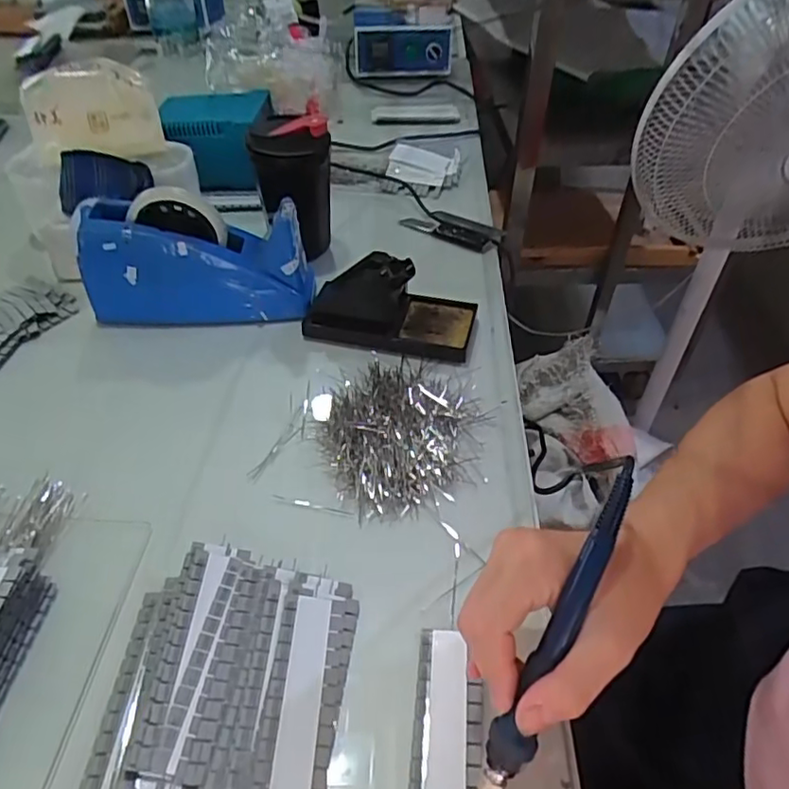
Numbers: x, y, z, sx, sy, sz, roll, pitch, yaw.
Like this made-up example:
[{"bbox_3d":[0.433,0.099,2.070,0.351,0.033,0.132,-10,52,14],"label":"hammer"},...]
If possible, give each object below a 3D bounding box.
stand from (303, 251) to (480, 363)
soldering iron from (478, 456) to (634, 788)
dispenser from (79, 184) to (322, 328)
[{"bbox_3d":[-0.005,-0.090,0.582,0.158,0.071,0.072,8,44,6],"label":"stand"},{"bbox_3d":[0.067,0.135,0.290,0.019,0.017,0.224,23,89,21],"label":"soldering iron"},{"bbox_3d":[-0.188,-0.132,0.595,0.208,0.115,0.065,-2,44,-4],"label":"dispenser"}]

